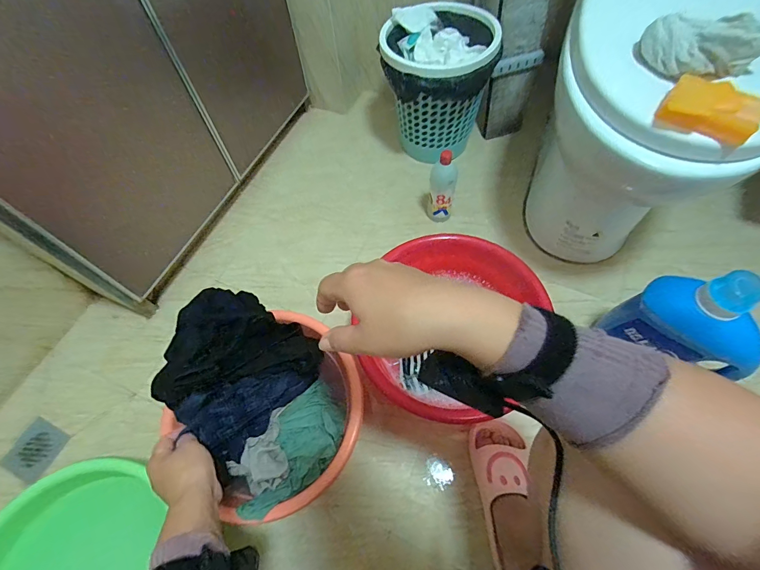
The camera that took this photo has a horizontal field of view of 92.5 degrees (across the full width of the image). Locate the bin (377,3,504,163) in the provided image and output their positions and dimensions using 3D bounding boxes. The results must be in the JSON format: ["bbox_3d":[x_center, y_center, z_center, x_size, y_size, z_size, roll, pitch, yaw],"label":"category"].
[{"bbox_3d":[0.139,-0.494,0.941,0.267,0.292,0.235,10,62,7],"label":"bin"}]

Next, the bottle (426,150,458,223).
[{"bbox_3d":[0.146,-0.226,0.853,0.062,0.192,0.053,6,64,6],"label":"bottle"}]

